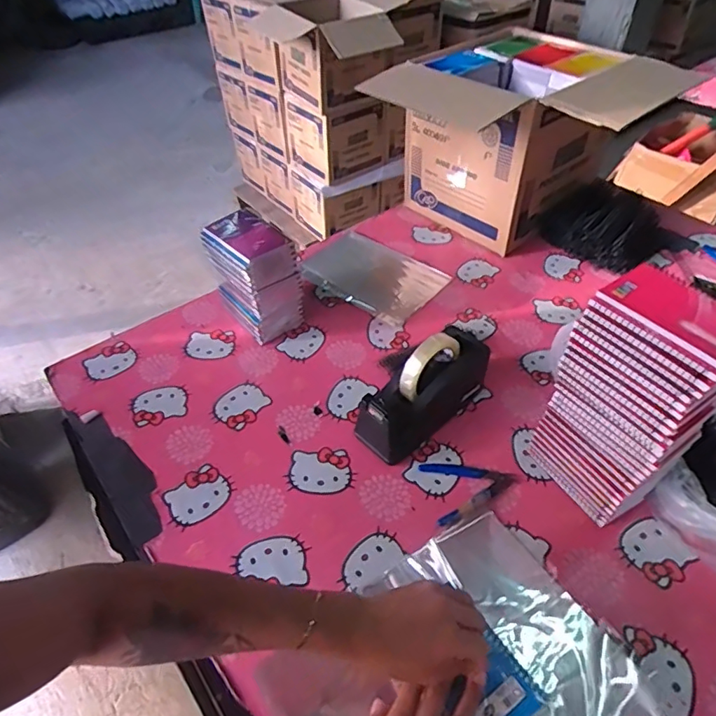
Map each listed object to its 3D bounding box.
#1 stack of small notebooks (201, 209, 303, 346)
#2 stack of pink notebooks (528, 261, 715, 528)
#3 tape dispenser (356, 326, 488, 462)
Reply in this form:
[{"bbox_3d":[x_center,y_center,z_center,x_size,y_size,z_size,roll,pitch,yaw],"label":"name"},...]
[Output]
[{"bbox_3d":[-0.172,-0.129,0.856,0.098,0.169,0.130,-34,54,-28],"label":"stack of small notebooks"},{"bbox_3d":[0.305,0.058,0.595,0.098,0.292,0.135,-23,50,-20],"label":"stack of pink notebooks"},{"bbox_3d":[0.101,0.036,0.722,0.226,0.128,0.080,-31,52,-26],"label":"tape dispenser"}]

